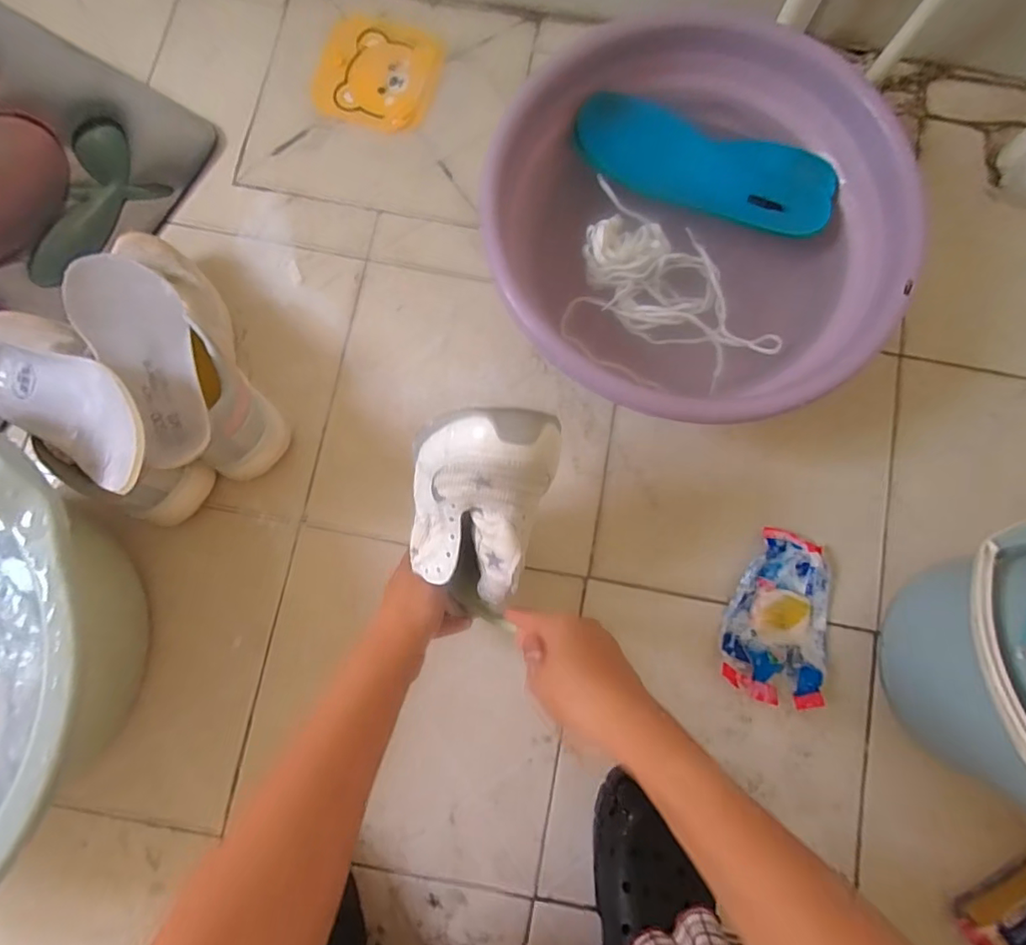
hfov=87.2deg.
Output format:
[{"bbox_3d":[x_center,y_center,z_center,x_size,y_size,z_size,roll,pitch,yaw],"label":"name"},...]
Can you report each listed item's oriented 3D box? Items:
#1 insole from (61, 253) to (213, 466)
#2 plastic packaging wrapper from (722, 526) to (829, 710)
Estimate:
[{"bbox_3d":[-0.320,-0.109,0.472,0.079,0.016,0.240,-30,72,-22],"label":"insole"},{"bbox_3d":[0.270,0.145,0.540,0.099,0.019,0.162,17,81,1],"label":"plastic packaging wrapper"}]

